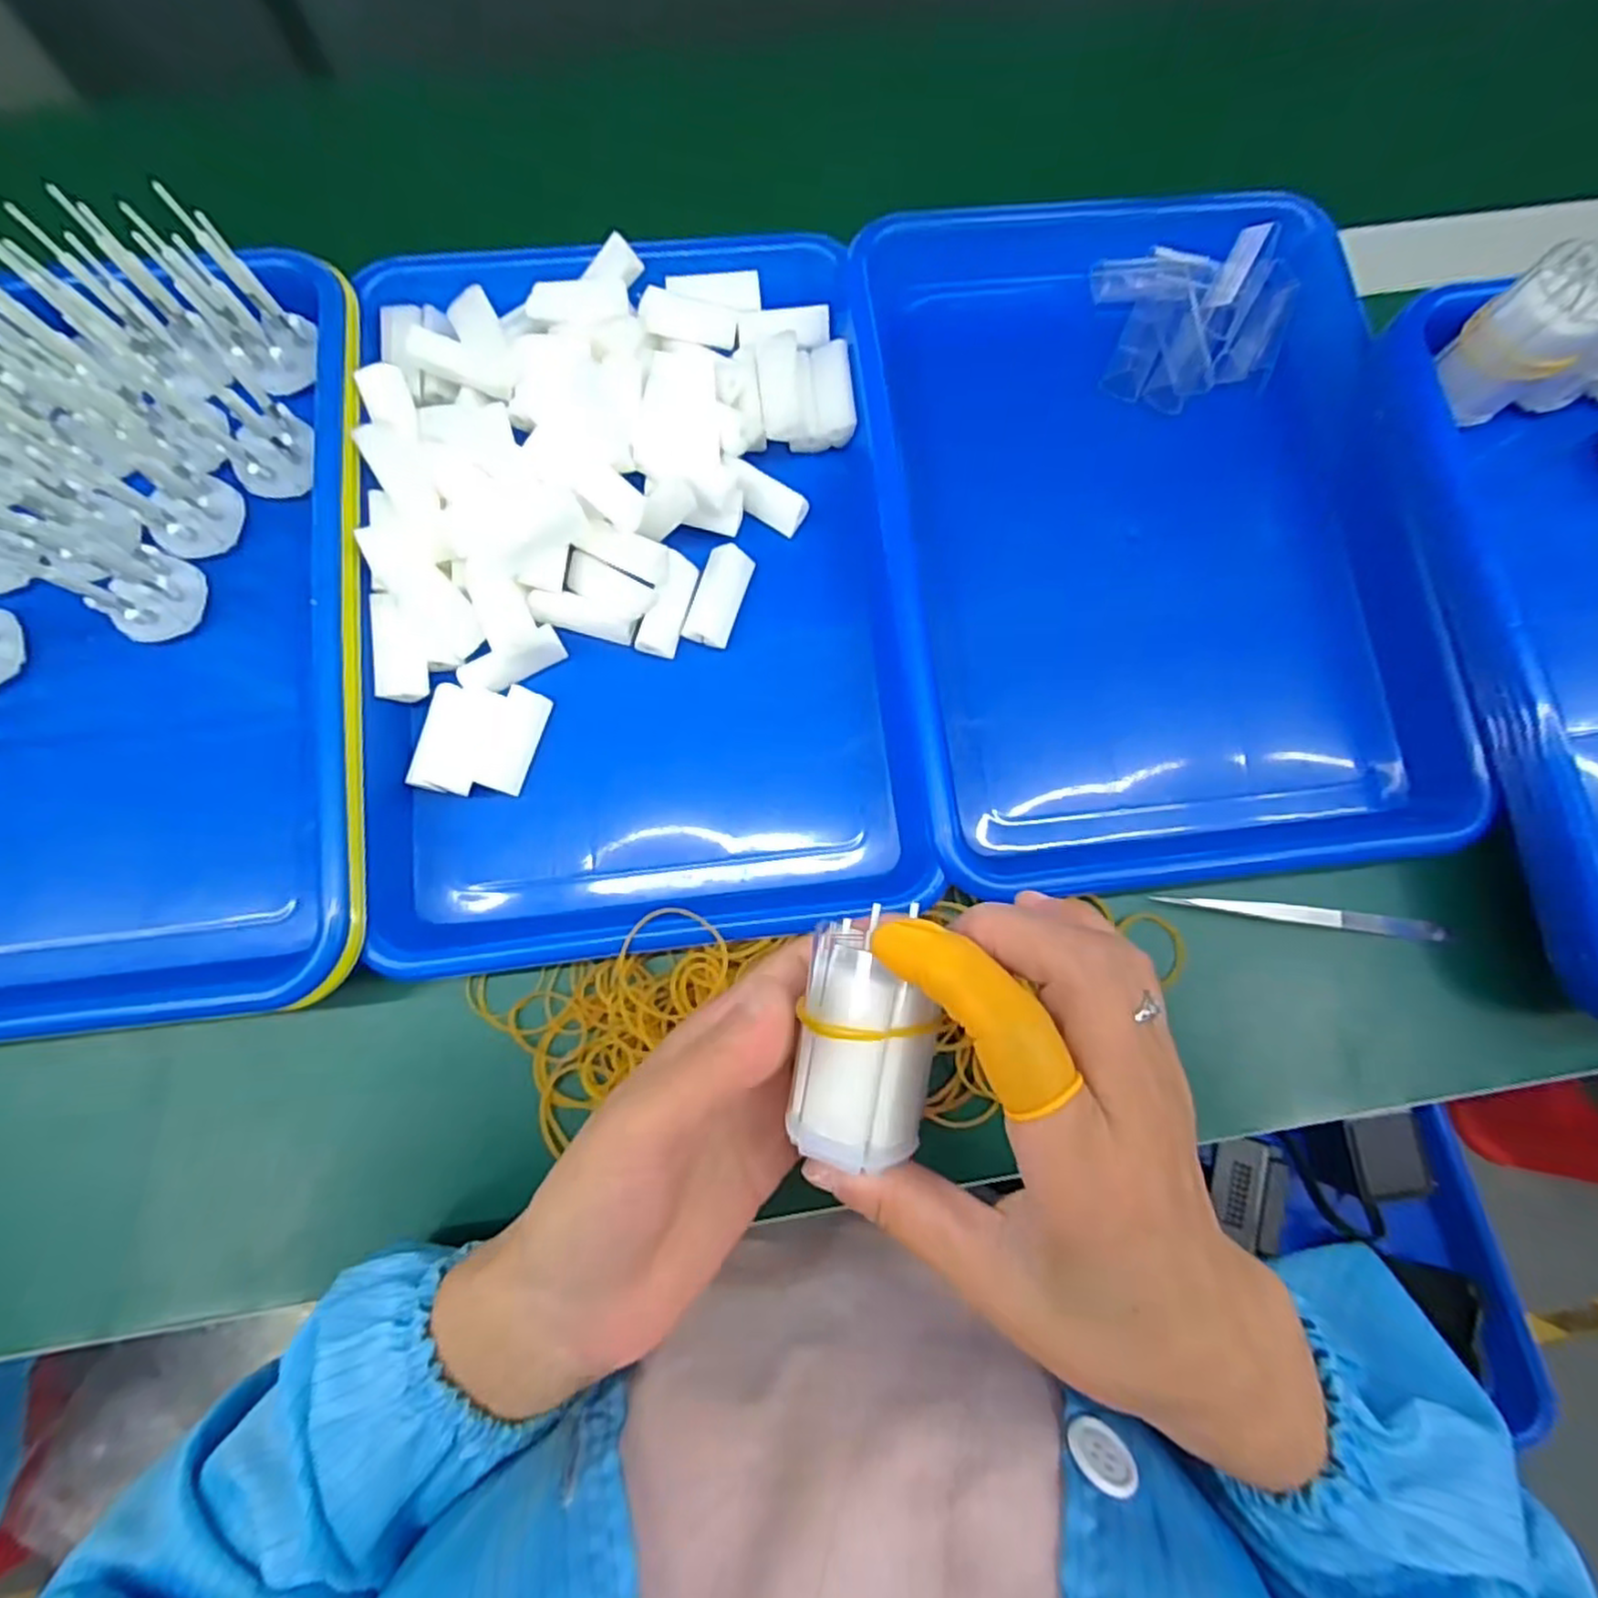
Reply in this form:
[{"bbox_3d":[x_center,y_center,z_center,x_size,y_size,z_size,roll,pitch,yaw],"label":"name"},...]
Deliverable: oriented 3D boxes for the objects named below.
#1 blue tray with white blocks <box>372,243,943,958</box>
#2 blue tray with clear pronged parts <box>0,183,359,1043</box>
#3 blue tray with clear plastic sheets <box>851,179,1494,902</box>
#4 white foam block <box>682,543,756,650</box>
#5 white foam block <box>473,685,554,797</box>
[{"bbox_3d":[-0.075,-0.099,0.329,0.234,0.041,0.329,-7,79,-3],"label":"blue tray with white blocks"},{"bbox_3d":[-0.310,-0.079,0.302,0.249,0.069,0.343,-6,79,-3],"label":"blue tray with clear pronged parts"},{"bbox_3d":[0.162,-0.135,0.347,0.239,0.049,0.341,-6,79,-3],"label":"blue tray with clear plastic sheets"},{"bbox_3d":[-0.037,-0.094,0.334,0.021,0.010,0.046,18,79,2],"label":"white foam block"},{"bbox_3d":[-0.124,-0.026,0.317,0.018,0.013,0.046,18,79,2],"label":"white foam block"}]

